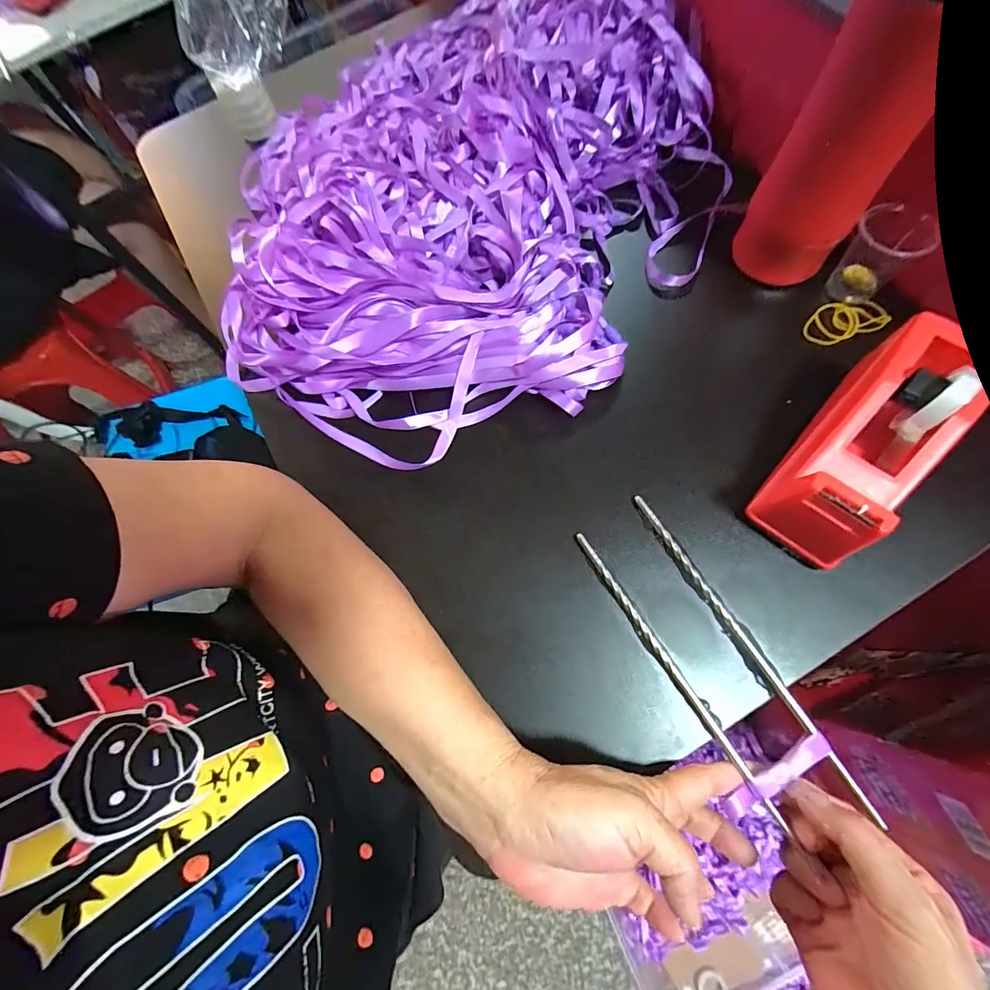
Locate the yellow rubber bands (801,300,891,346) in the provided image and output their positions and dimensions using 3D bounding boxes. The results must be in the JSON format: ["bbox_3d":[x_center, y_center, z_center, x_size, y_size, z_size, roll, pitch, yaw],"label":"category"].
[{"bbox_3d":[0.273,-0.137,0.344,0.062,0.009,0.033,-19,71,-1],"label":"yellow rubber bands"}]

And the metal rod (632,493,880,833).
[{"bbox_3d":[0.156,0.089,0.275,0.009,0.007,0.214,-30,71,-6],"label":"metal rod"}]

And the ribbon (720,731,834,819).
[{"bbox_3d":[0.161,0.161,0.249,0.069,0.006,0.013,-35,76,-1],"label":"ribbon"}]

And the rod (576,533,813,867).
[{"bbox_3d":[0.109,0.105,0.274,0.007,0.010,0.191,-31,72,-7],"label":"rod"}]

